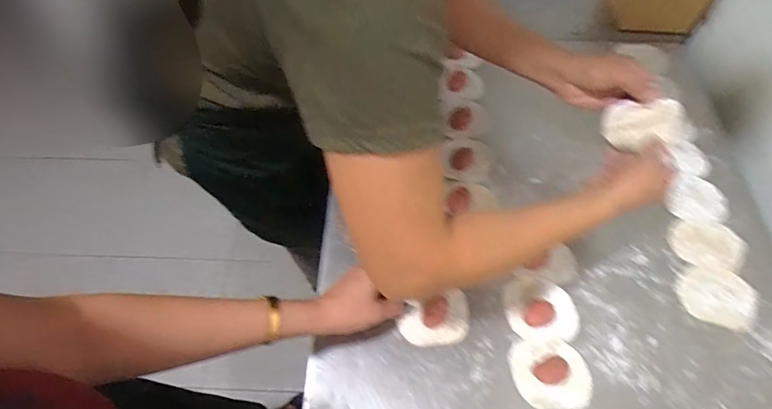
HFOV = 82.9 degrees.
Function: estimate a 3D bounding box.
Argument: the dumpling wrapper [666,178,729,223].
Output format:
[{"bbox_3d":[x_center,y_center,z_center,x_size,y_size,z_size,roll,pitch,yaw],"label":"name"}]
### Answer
[{"bbox_3d":[0.436,-0.009,0.615,0.085,0.012,0.066,5,59,3],"label":"dumpling wrapper"}]

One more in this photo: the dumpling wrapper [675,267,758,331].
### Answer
[{"bbox_3d":[0.416,0.115,0.550,0.092,0.004,0.074,16,61,9],"label":"dumpling wrapper"}]

